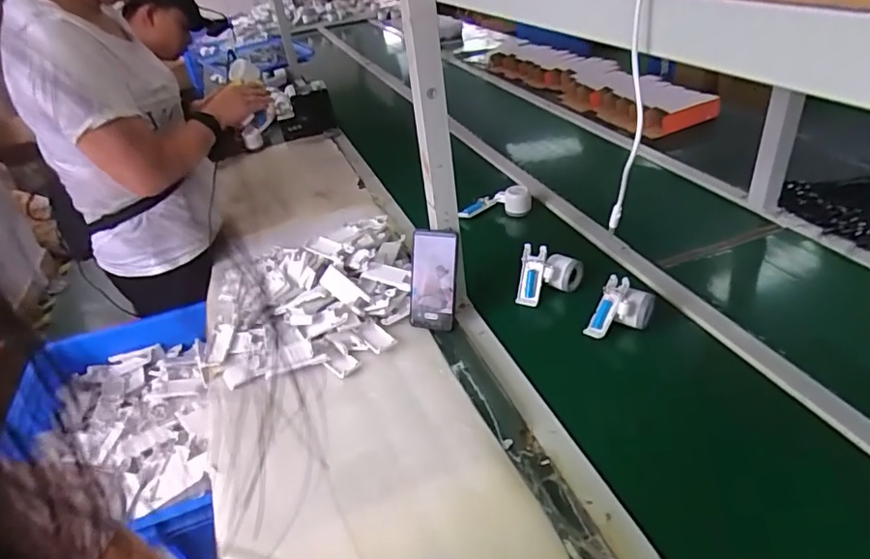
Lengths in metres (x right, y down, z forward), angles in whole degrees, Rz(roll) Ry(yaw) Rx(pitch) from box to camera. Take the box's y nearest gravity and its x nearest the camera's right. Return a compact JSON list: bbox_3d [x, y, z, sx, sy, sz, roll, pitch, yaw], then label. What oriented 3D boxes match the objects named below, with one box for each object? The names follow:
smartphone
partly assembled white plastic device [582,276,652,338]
[{"bbox_3d":[-0.003,0.002,0.901,0.079,0.165,0.011,3,13,15],"label":"smartphone"},{"bbox_3d":[0.293,0.049,0.868,0.075,0.070,0.091,23,45,37],"label":"partly assembled white plastic device"}]

